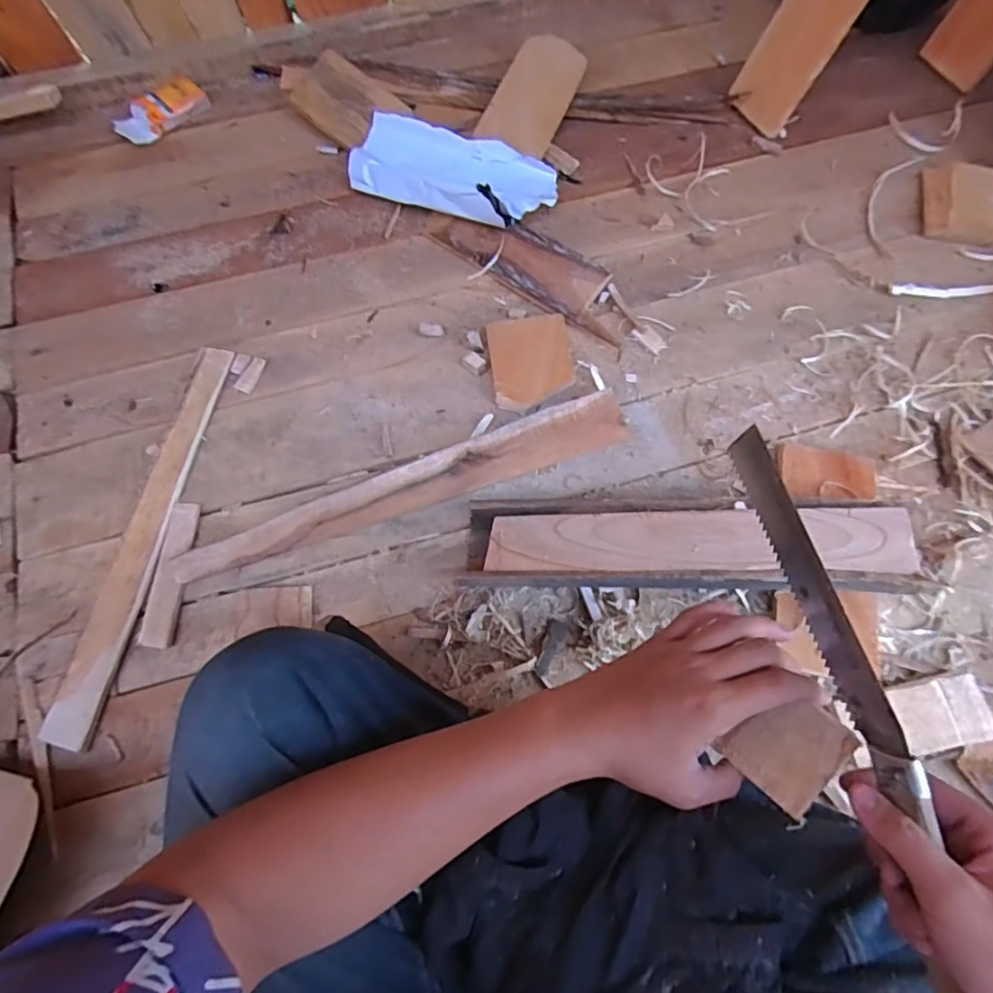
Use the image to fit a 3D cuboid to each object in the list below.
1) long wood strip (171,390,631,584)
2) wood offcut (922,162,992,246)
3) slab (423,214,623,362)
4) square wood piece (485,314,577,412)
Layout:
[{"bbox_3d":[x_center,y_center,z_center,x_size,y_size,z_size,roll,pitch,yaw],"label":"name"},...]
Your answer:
[{"bbox_3d":[-0.093,-0.006,0.628,0.489,0.018,0.058,-20,101,-6],"label":"long wood strip"},{"bbox_3d":[0.595,-0.374,0.746,0.093,0.022,0.117,9,71,5],"label":"wood offcut"},{"bbox_3d":[0.046,-0.290,0.733,0.287,0.024,0.081,35,75,13],"label":"slab"},{"bbox_3d":[0.041,-0.158,0.687,0.093,0.015,0.117,-7,70,0],"label":"square wood piece"}]

